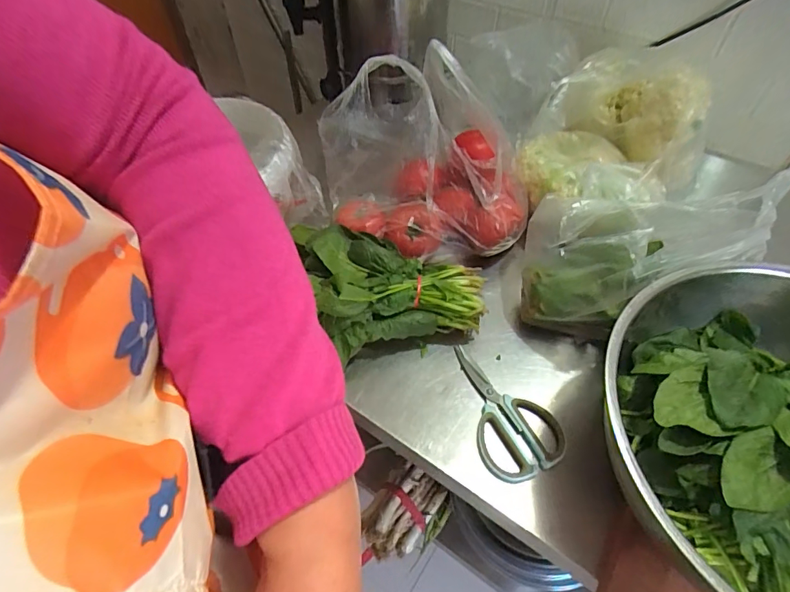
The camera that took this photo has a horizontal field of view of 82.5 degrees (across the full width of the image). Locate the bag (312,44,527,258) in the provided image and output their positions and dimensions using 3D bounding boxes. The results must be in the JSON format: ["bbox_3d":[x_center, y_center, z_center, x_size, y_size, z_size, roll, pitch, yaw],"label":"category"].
[{"bbox_3d":[0.041,-0.192,0.656,0.276,0.208,0.209,-10,54,-6],"label":"bag"}]

